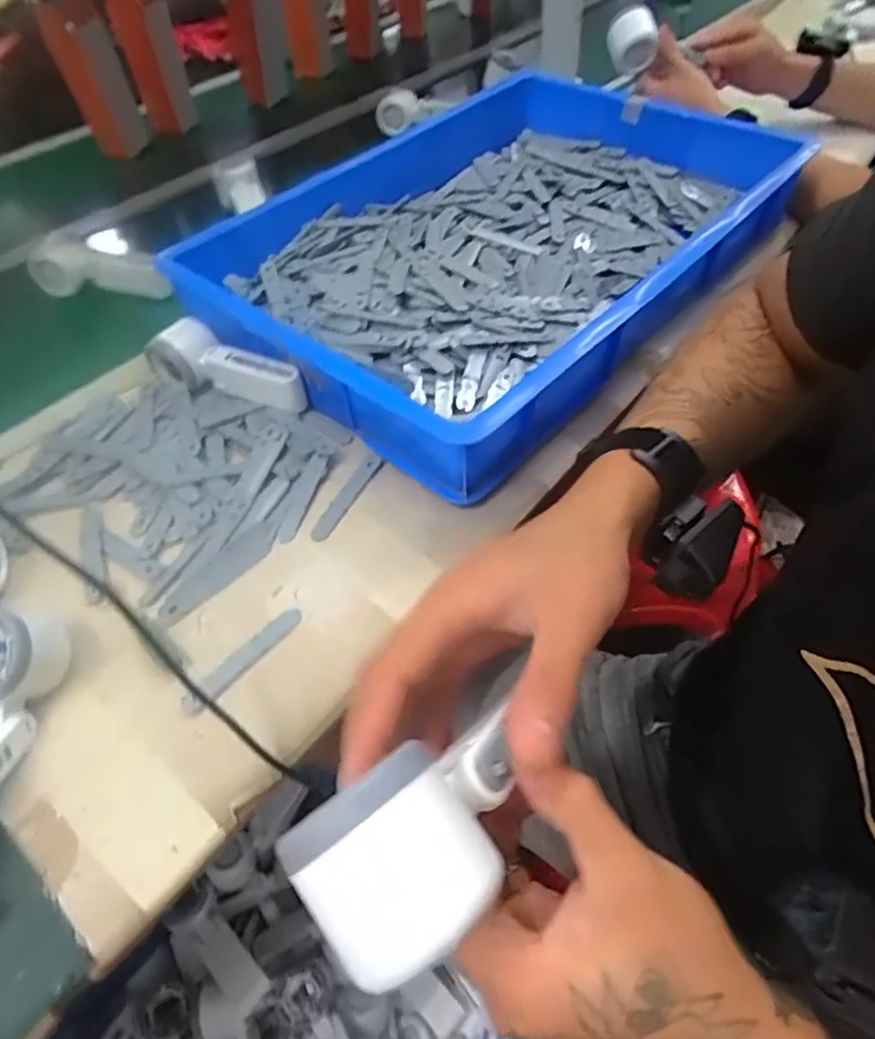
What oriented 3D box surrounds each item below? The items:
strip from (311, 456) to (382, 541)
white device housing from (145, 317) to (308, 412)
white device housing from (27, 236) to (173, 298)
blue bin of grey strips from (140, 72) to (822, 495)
[{"bbox_3d":[-0.075,-0.019,0.522,0.015,0.004,0.095,20,55,20],"label":"strip"},{"bbox_3d":[-0.200,-0.143,0.595,0.164,0.050,0.047,22,56,21],"label":"white device housing"},{"bbox_3d":[-0.402,-0.301,0.760,0.159,0.052,0.052,6,51,9],"label":"white device housing"},{"bbox_3d":[0.082,-0.317,0.706,0.411,0.093,0.635,34,60,28],"label":"blue bin of grey strips"}]

